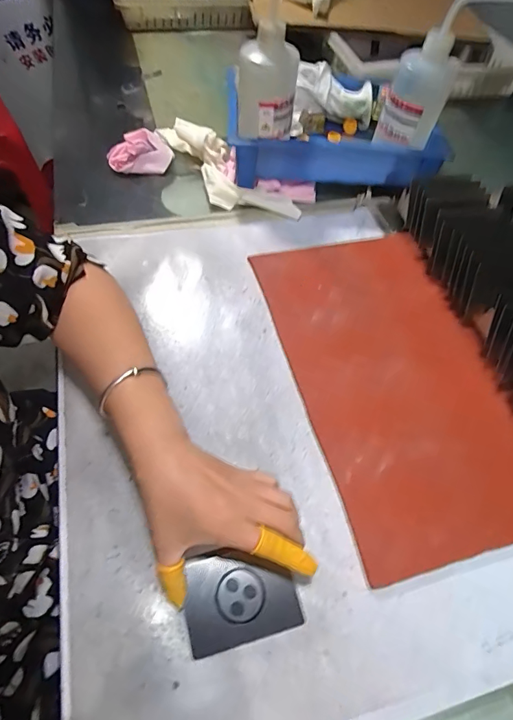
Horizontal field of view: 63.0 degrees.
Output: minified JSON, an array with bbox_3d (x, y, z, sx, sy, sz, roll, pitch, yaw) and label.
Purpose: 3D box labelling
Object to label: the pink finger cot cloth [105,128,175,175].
[{"bbox_3d":[-0.171,-0.311,0.616,0.088,0.034,0.074,2,56,-5],"label":"pink finger cot cloth"}]

